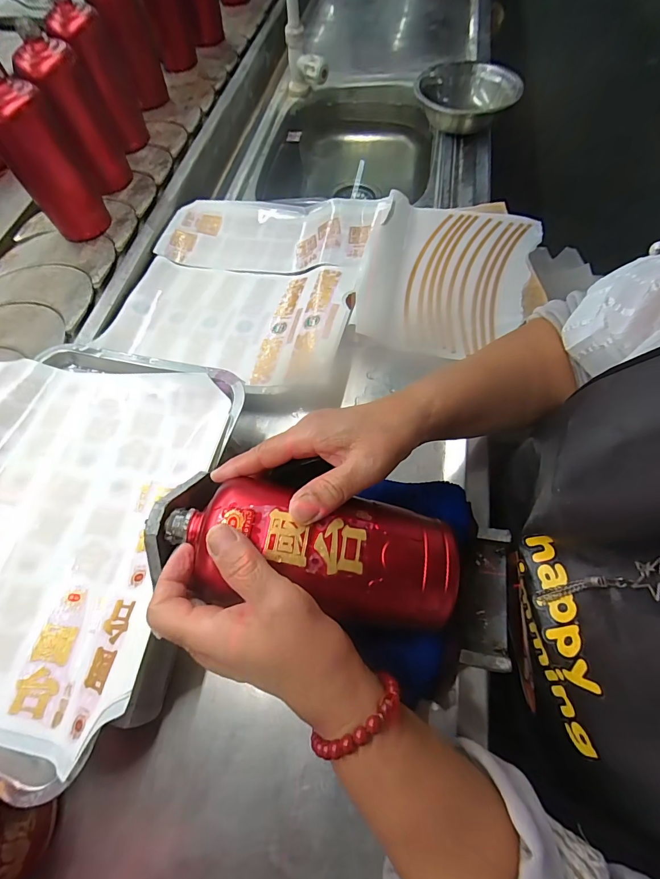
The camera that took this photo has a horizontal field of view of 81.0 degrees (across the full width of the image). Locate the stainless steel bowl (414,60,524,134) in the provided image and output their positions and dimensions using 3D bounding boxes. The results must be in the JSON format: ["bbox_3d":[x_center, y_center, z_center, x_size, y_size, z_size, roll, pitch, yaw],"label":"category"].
[{"bbox_3d":[0.229,-0.576,0.647,0.158,0.048,0.164,-1,65,1],"label":"stainless steel bowl"}]

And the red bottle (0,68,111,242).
[{"bbox_3d":[-0.386,-0.384,0.524,0.079,0.179,0.067,-30,67,-12],"label":"red bottle"}]

